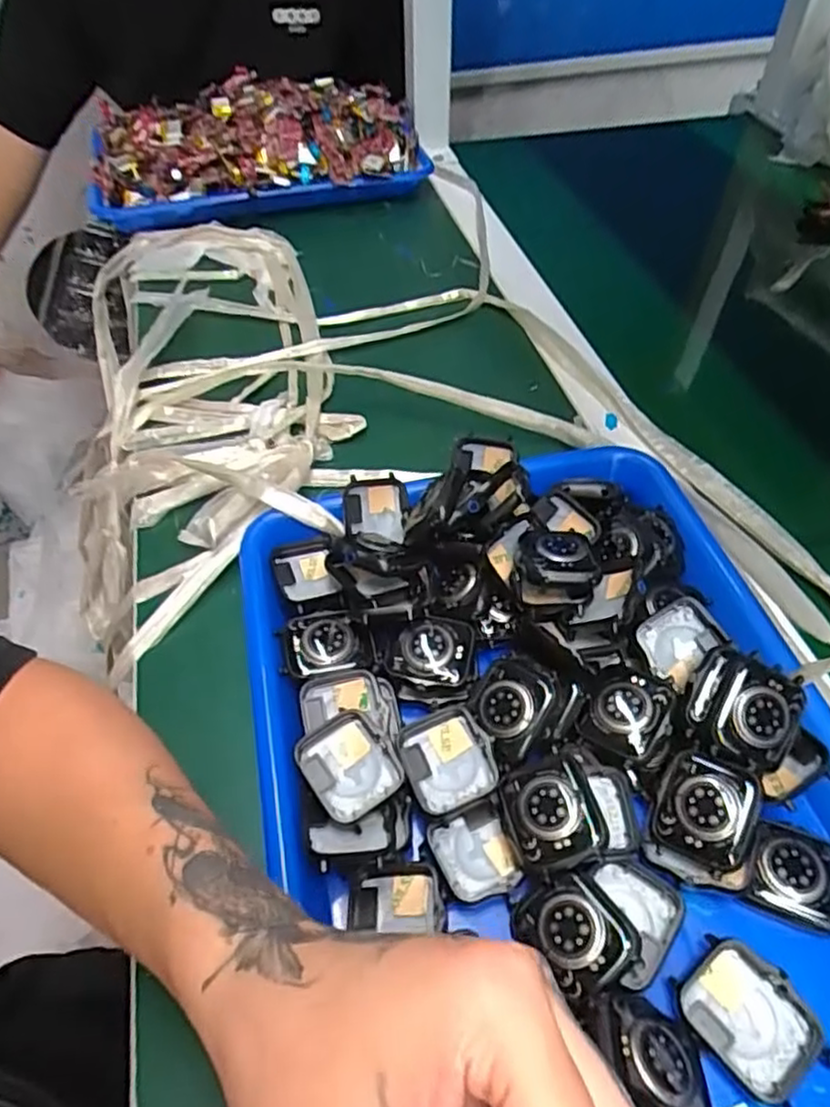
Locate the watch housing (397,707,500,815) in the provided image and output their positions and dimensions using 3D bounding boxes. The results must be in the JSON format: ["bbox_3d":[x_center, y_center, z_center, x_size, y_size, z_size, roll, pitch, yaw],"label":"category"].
[{"bbox_3d":[0.014,0.091,0.304,0.037,0.011,0.040,-18,52,-12],"label":"watch housing"}]

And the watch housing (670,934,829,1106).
[{"bbox_3d":[0.123,0.169,0.251,0.036,0.008,0.049,-32,56,-22],"label":"watch housing"}]

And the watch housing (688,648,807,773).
[{"bbox_3d":[0.145,0.068,0.301,0.041,0.018,0.044,29,81,0],"label":"watch housing"}]

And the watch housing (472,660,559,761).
[{"bbox_3d":[0.043,0.068,0.312,0.035,0.009,0.039,26,72,29],"label":"watch housing"}]

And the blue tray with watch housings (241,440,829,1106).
[{"bbox_3d":[0.058,0.080,0.308,0.252,0.051,0.327,-10,50,-6],"label":"blue tray with watch housings"}]

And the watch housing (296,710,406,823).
[{"bbox_3d":[-0.028,0.092,0.299,0.035,0.009,0.040,-30,55,-21],"label":"watch housing"}]

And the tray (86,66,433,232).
[{"bbox_3d":[-0.164,-0.406,0.700,0.311,0.070,0.209,-15,51,-10],"label":"tray"}]

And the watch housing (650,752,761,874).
[{"bbox_3d":[0.120,0.106,0.285,0.037,0.008,0.041,16,72,28],"label":"watch housing"}]

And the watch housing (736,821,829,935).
[{"bbox_3d":[0.155,0.128,0.277,0.041,0.012,0.035,16,53,16],"label":"watch housing"}]

